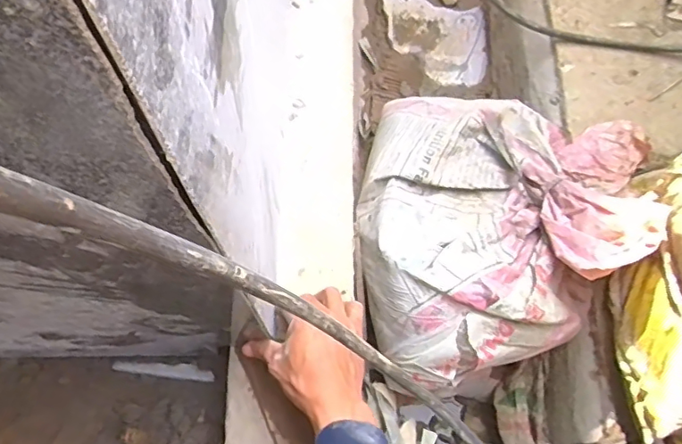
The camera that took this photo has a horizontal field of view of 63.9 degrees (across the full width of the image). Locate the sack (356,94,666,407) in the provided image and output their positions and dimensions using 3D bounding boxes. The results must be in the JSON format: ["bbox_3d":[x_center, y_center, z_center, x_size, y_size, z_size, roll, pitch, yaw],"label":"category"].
[{"bbox_3d":[0.175,-0.001,0.653,0.309,0.171,0.372,18,69,5],"label":"sack"}]

